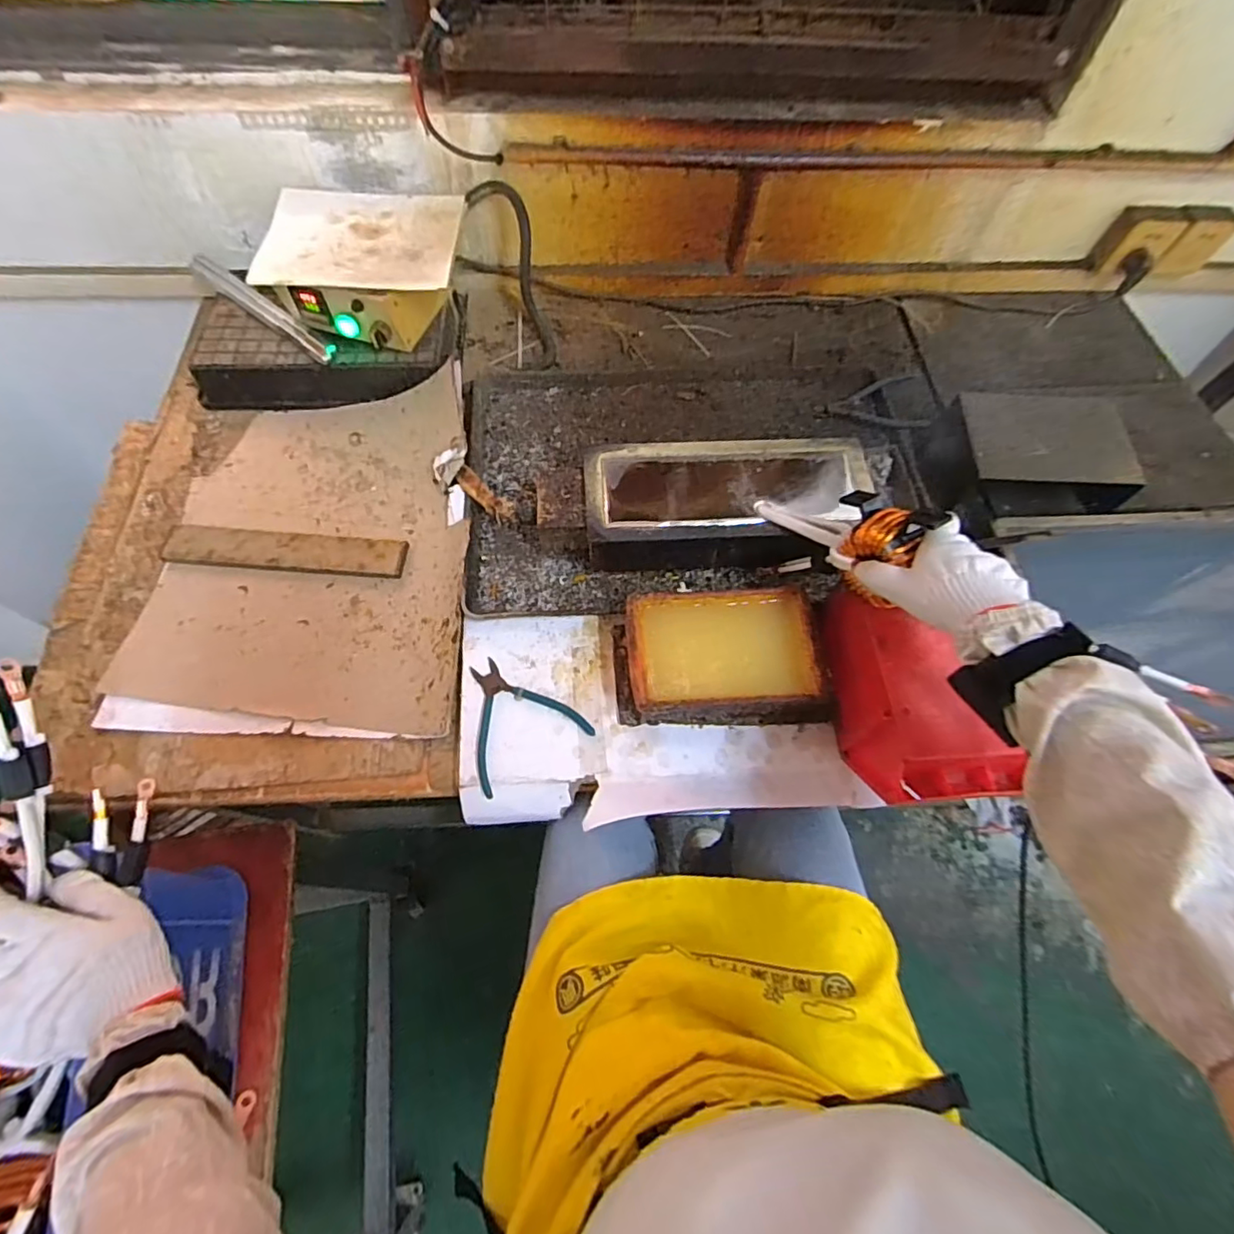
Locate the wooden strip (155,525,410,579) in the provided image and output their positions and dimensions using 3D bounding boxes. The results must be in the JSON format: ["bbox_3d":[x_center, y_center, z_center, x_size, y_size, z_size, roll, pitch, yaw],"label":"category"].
[{"bbox_3d":[-0.419,-0.084,0.729,0.301,0.012,0.052,4,63,0],"label":"wooden strip"}]

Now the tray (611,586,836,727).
[{"bbox_3d":[0.115,0.045,0.627,0.227,0.071,0.135,-3,64,-3],"label":"tray"}]

